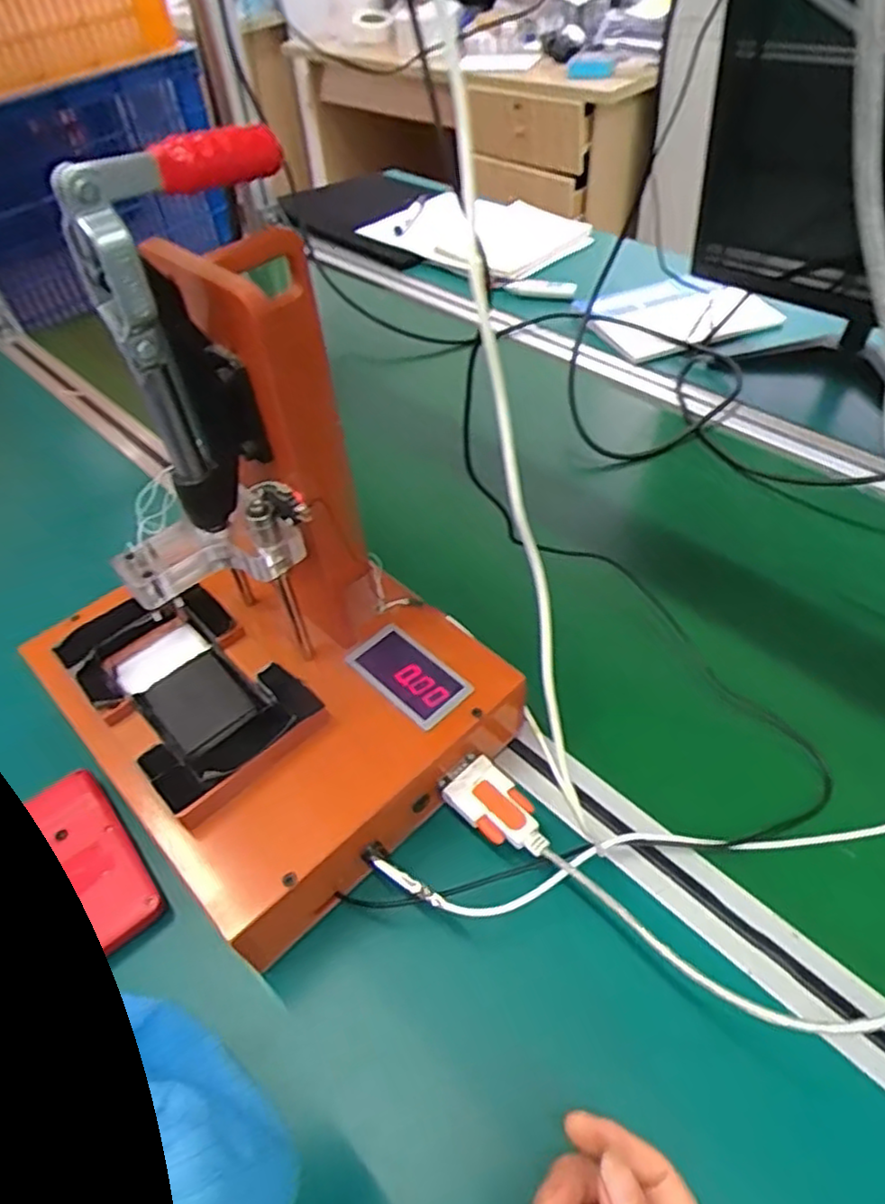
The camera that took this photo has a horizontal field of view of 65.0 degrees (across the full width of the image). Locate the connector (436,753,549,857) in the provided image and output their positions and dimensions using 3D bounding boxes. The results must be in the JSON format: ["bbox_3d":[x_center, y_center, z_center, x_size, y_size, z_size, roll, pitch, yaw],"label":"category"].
[{"bbox_3d":[0.032,0.120,0.410,0.070,0.011,0.034,33,59,29],"label":"connector"}]

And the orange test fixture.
[{"bbox_3d":[-0.119,-0.032,0.368,0.220,0.318,0.256,-36,55,-24],"label":"orange test fixture"}]

